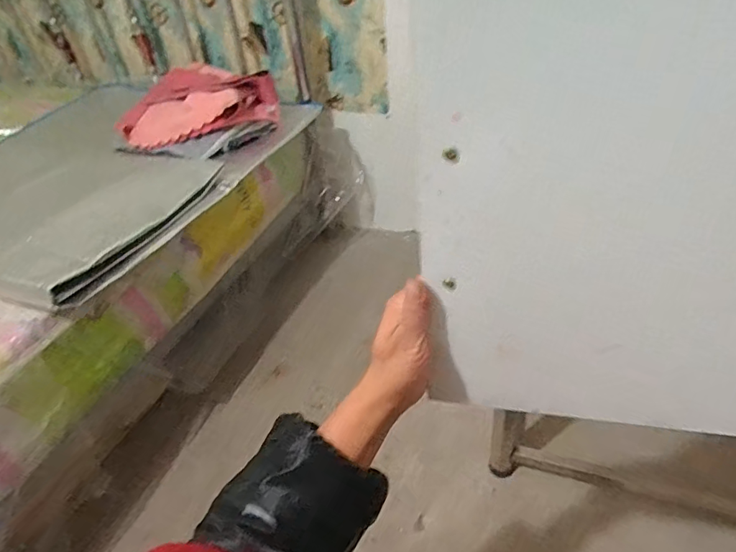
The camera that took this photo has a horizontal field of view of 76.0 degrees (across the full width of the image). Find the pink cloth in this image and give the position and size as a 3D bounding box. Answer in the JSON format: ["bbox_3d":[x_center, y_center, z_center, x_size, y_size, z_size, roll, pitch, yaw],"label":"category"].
[{"bbox_3d":[-0.466,-0.462,1.247,0.354,0.116,0.338,-30,43,-26],"label":"pink cloth"}]

